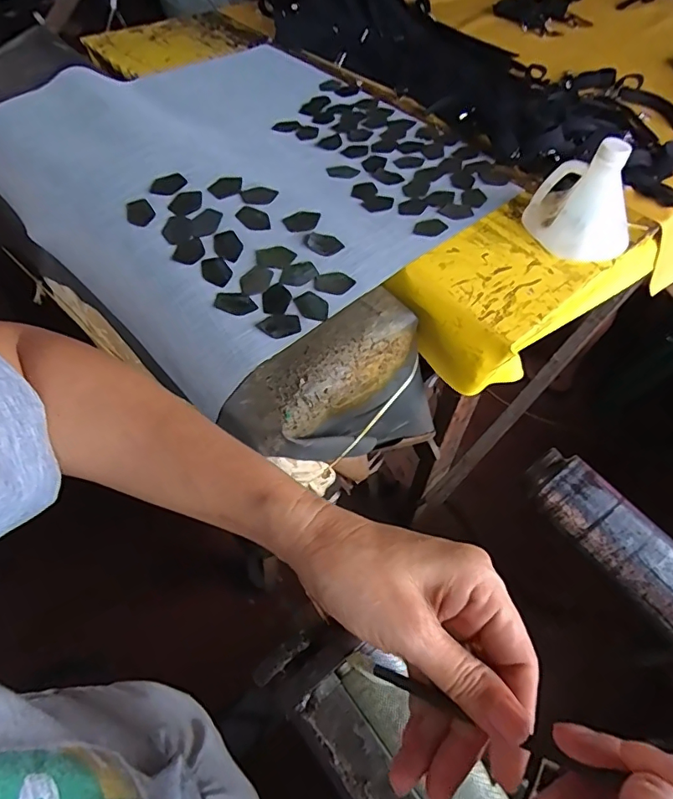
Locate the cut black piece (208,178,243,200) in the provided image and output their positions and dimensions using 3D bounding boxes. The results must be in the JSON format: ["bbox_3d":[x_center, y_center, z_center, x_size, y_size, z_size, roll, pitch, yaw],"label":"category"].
[{"bbox_3d":[-0.168,-0.324,0.752,0.051,0.004,0.040,-40,78,-19],"label":"cut black piece"}]

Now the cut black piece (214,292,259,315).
[{"bbox_3d":[-0.133,-0.128,0.658,0.054,0.008,0.034,9,55,4],"label":"cut black piece"}]

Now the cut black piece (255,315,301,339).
[{"bbox_3d":[-0.074,-0.096,0.643,0.054,0.004,0.036,-15,57,-13],"label":"cut black piece"}]

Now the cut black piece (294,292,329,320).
[{"bbox_3d":[-0.032,-0.125,0.664,0.038,0.004,0.051,-40,72,-23],"label":"cut black piece"}]

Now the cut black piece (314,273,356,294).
[{"bbox_3d":[-0.003,-0.161,0.683,0.054,0.004,0.033,8,69,1],"label":"cut black piece"}]

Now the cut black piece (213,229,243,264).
[{"bbox_3d":[-0.154,-0.218,0.705,0.038,0.004,0.061,-23,63,-16],"label":"cut black piece"}]

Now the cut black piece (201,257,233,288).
[{"bbox_3d":[-0.166,-0.175,0.683,0.038,0.011,0.055,-24,60,-19],"label":"cut black piece"}]

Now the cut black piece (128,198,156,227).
[{"bbox_3d":[-0.286,-0.272,0.717,0.039,0.004,0.053,-28,72,2],"label":"cut black piece"}]

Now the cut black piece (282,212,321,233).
[{"bbox_3d":[-0.051,-0.263,0.733,0.055,0.005,0.036,-7,69,-7],"label":"cut black piece"}]

